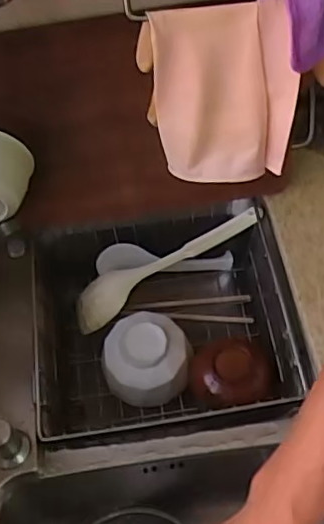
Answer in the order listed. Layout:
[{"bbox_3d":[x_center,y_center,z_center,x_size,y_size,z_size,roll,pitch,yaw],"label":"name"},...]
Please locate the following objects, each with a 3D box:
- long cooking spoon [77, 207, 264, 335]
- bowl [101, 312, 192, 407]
[{"bbox_3d":[0.005,0.007,0.794,0.290,0.035,0.063,-28,58,7],"label":"long cooking spoon"},{"bbox_3d":[-0.019,0.124,0.758,0.107,0.067,0.103,-1,56,1],"label":"bowl"}]

